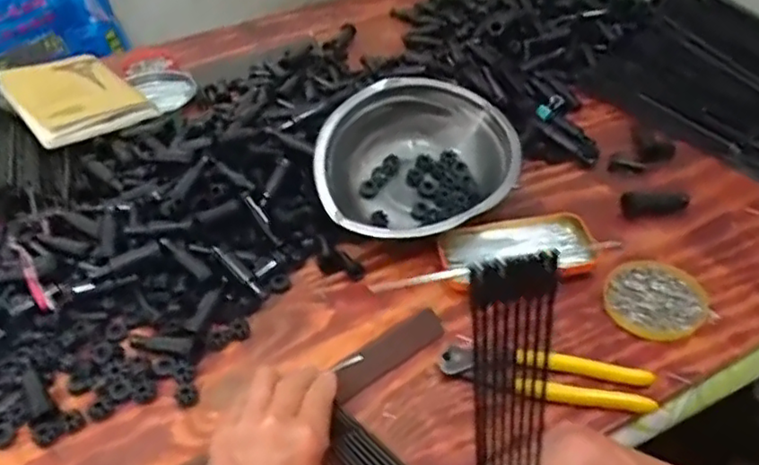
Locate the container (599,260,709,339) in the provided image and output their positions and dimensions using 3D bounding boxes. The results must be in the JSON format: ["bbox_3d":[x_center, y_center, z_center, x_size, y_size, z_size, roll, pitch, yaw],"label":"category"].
[{"bbox_3d":[0.237,0.058,0.550,0.081,0.017,0.074,-5,39,4],"label":"container"}]

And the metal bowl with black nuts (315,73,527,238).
[{"bbox_3d":[0.039,-0.072,0.661,0.212,0.066,0.184,-13,62,-9],"label":"metal bowl with black nuts"}]

